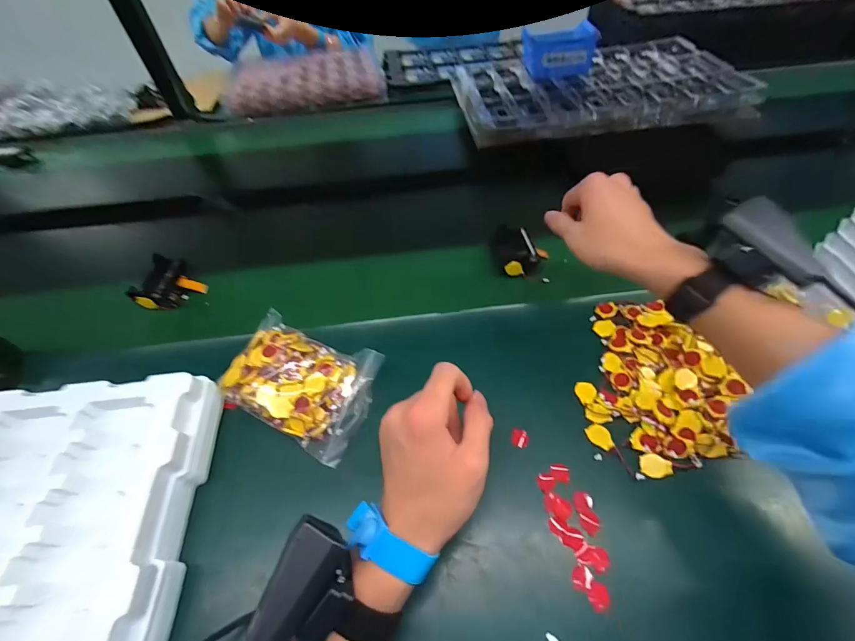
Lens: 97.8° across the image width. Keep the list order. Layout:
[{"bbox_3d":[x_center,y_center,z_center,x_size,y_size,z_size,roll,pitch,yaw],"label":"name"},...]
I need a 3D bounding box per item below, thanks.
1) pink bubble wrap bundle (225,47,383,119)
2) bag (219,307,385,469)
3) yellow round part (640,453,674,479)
[{"bbox_3d":[-0.302,-0.610,0.931,0.368,0.045,0.290,-12,52,-5],"label":"pink bubble wrap bundle"},{"bbox_3d":[-0.131,0.059,0.383,0.156,0.036,0.104,20,56,19],"label":"bag"},{"bbox_3d":[0.204,0.130,0.333,0.024,0.007,0.020,5,52,8],"label":"yellow round part"}]

